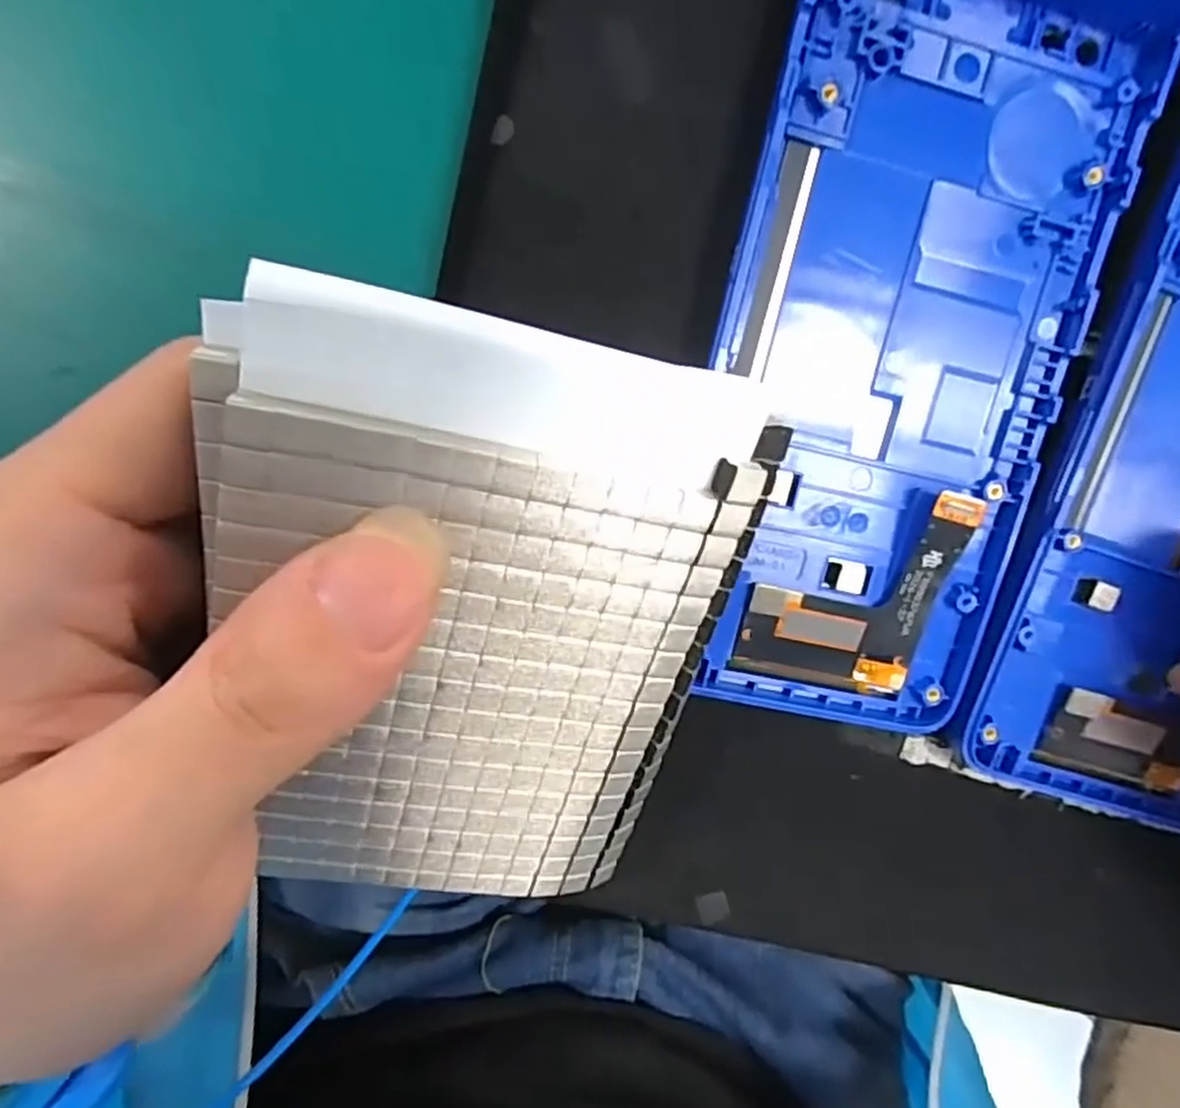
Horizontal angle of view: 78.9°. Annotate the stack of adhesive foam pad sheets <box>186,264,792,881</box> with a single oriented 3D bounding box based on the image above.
[{"bbox_3d":[-0.020,0.019,0.123,0.083,0.009,0.112,9,114,-17],"label":"stack of adhesive foam pad sheets"}]

